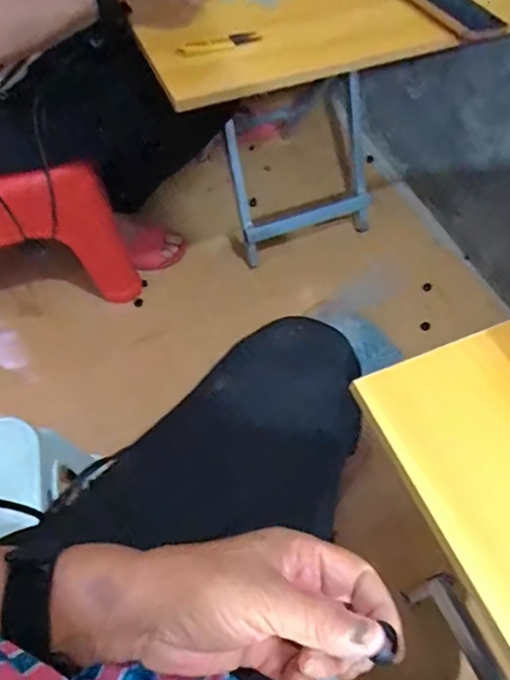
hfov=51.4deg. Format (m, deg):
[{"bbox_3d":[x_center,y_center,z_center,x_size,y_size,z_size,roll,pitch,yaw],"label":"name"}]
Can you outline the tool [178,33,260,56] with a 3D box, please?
[{"bbox_3d":[-0.044,-0.374,0.666,0.111,0.013,0.019,-25,64,-14],"label":"tool"}]

